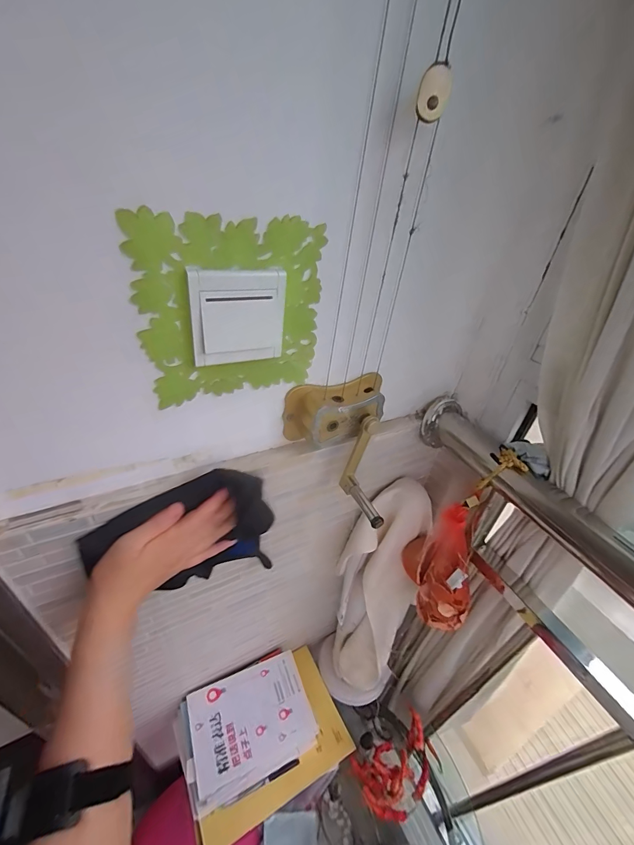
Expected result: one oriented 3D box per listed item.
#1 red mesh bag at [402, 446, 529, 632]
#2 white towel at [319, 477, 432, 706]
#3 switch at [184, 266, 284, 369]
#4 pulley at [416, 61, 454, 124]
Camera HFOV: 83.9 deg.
[{"bbox_3d":[0.194,0.165,0.492,0.107,0.267,0.097,22,39,21],"label":"red mesh bag"},{"bbox_3d":[0.102,0.345,0.656,0.122,0.519,0.136,-10,39,-22],"label":"white towel"},{"bbox_3d":[-0.069,-0.093,0.317,0.084,0.081,0.009,-12,40,-24],"label":"switch"},{"bbox_3d":[0.088,-0.247,0.264,0.023,0.032,0.011,9,36,3],"label":"pulley"}]

